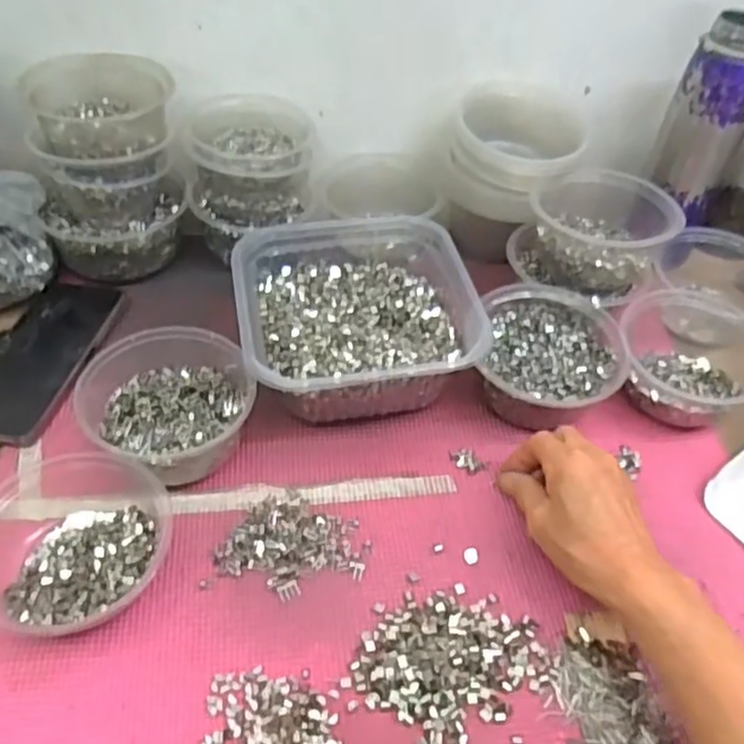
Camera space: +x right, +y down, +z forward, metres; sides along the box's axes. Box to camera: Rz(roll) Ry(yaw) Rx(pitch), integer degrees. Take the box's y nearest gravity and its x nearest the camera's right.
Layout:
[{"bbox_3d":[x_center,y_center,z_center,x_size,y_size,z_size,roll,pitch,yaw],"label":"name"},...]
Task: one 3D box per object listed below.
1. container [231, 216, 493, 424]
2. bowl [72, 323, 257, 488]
[{"bbox_3d":[-0.017,-0.048,0.552,0.167,0.075,0.179,-9,50,-11],"label":"container"},{"bbox_3d":[-0.140,0.024,0.489,0.106,0.062,0.115,2,49,-2],"label":"bowl"}]

